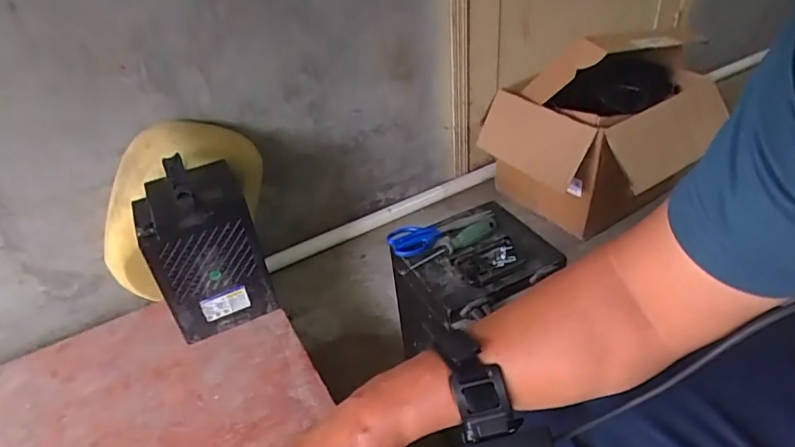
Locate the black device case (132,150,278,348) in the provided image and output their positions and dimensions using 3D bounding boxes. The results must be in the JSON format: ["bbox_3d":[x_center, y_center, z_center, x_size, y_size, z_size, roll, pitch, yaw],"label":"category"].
[{"bbox_3d":[-0.357,0.042,0.963,0.179,0.298,0.158,-21,40,-19],"label":"black device case"}]

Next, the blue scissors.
[{"bbox_3d":[0.065,0.006,0.781,0.162,0.012,0.068,-19,39,-17],"label":"blue scissors"}]

